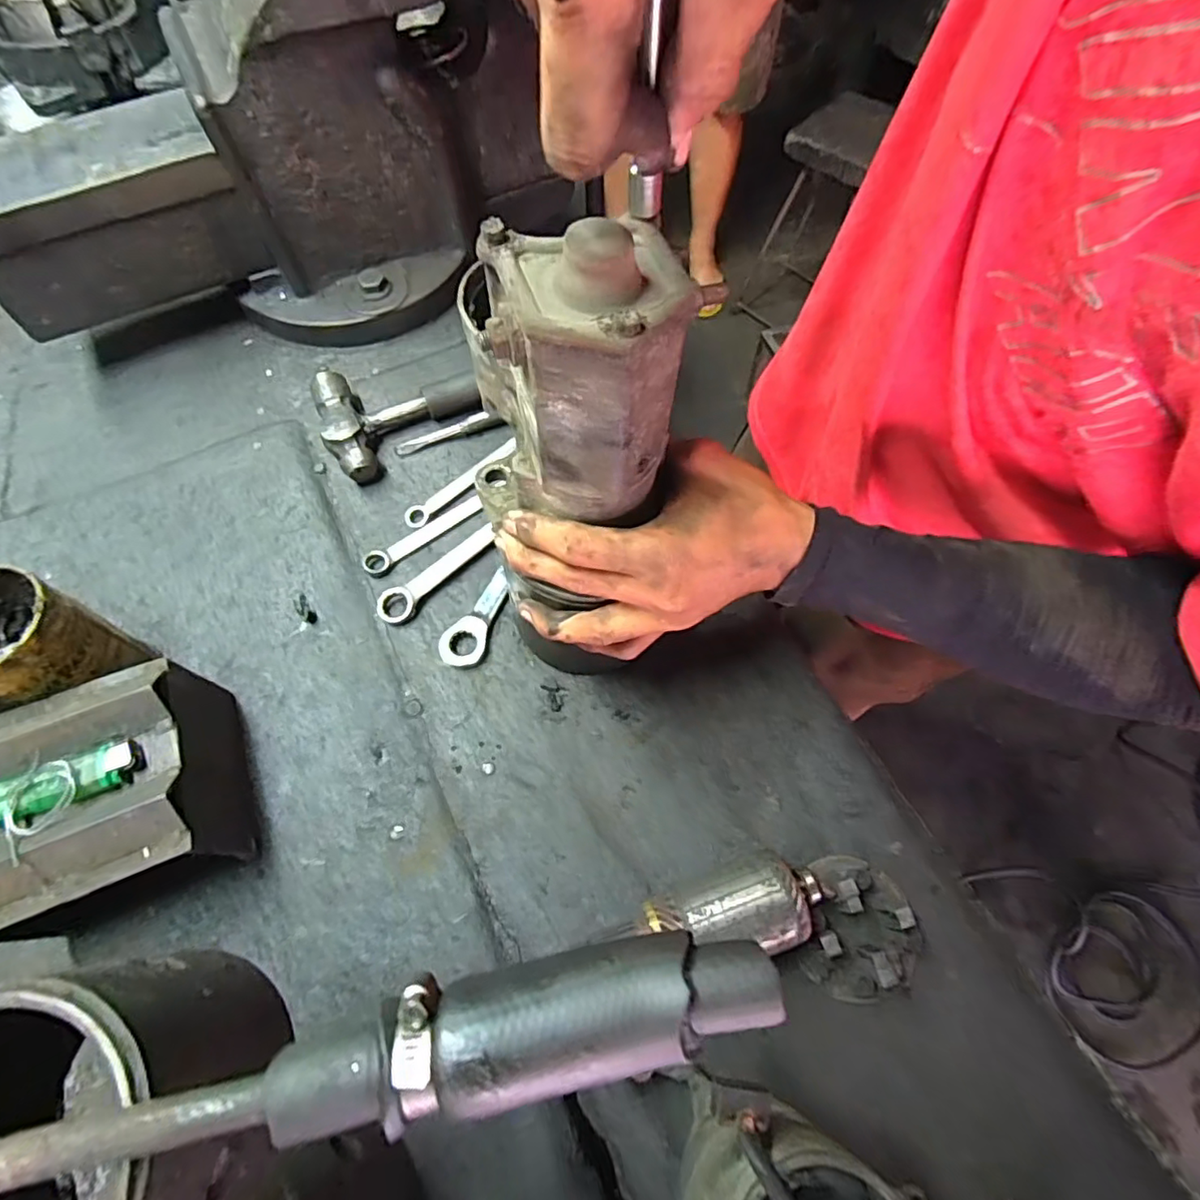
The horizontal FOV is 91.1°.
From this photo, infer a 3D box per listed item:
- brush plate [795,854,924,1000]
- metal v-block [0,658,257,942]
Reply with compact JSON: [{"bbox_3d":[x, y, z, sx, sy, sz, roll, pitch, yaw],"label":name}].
[{"bbox_3d":[0.160,0.201,0.357,0.067,0.034,0.077,15,66,7],"label":"brush plate"},{"bbox_3d":[-0.284,0.115,0.352,0.127,0.095,0.128,-18,66,-7],"label":"metal v-block"}]

